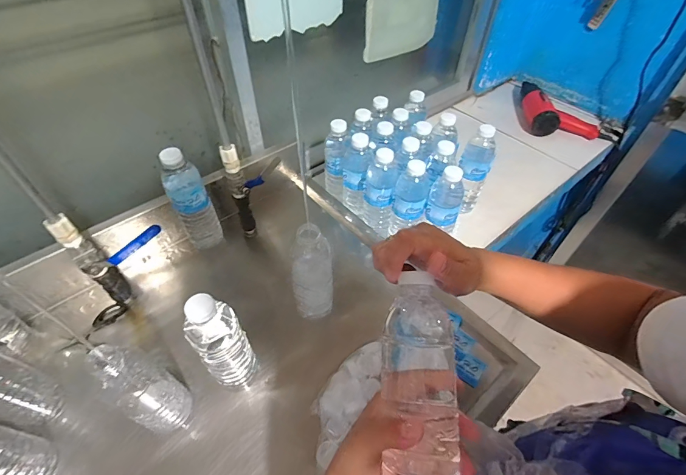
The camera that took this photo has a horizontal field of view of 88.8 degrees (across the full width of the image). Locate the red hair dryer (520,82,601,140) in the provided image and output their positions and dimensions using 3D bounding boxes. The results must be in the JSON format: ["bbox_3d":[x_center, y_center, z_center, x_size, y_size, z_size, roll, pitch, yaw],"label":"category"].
[{"bbox_3d":[0.635,-0.366,1.020,0.193,0.099,0.147,-3,49,-3],"label":"red hair dryer"}]

